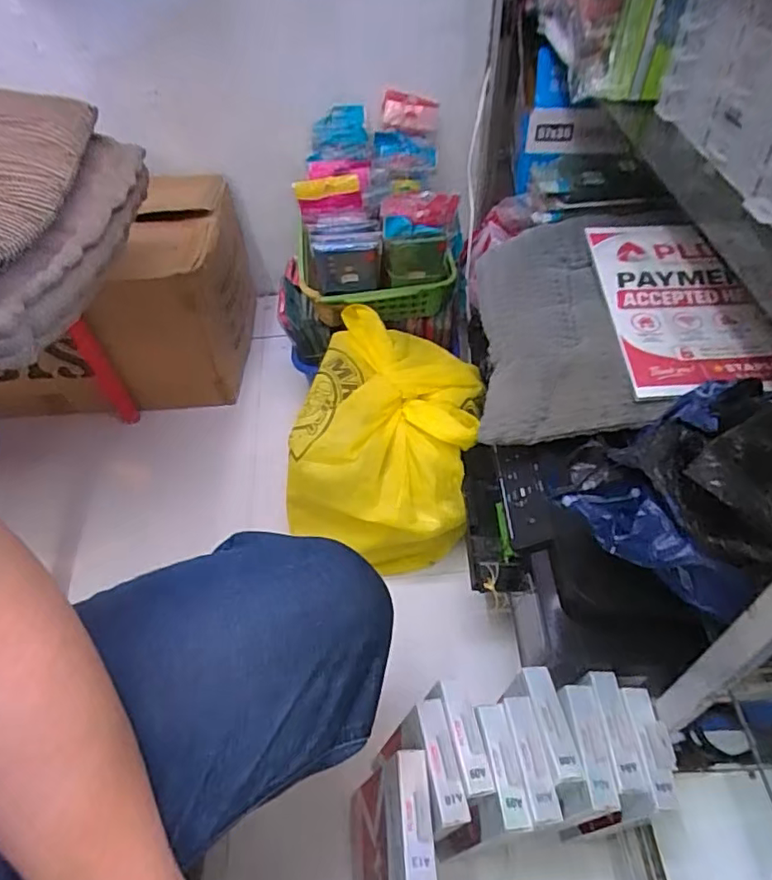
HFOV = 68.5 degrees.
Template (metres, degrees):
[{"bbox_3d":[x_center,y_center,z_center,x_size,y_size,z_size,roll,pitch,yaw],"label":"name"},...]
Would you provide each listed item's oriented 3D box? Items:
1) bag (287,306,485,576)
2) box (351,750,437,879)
[{"bbox_3d":[0.011,0.001,0.858,0.242,0.196,0.326,8,50,10],"label":"bag"},{"bbox_3d":[-0.001,0.374,0.543,0.026,0.180,0.101,11,47,-14],"label":"box"}]

